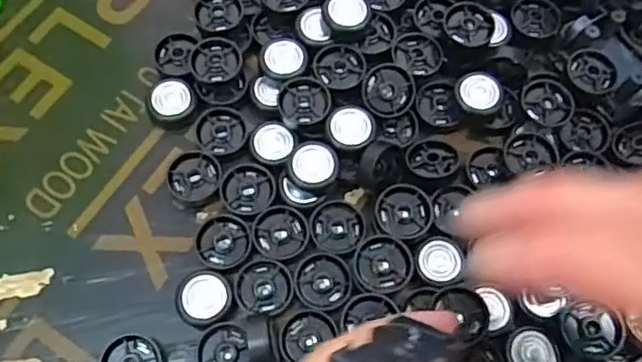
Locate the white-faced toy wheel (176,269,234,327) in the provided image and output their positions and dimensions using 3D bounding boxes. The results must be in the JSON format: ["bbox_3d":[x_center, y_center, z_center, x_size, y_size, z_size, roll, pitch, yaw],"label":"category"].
[{"bbox_3d":[-0.048,0.049,0.269,0.022,0.009,0.023,1,67,-2],"label":"white-faced toy wheel"}]

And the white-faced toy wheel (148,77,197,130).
[{"bbox_3d":[-0.071,-0.037,0.305,0.022,0.010,0.022,1,67,-2],"label":"white-faced toy wheel"}]

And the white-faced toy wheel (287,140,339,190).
[{"bbox_3d":[-0.004,-0.006,0.285,0.021,0.012,0.021,1,67,-2],"label":"white-faced toy wheel"}]

